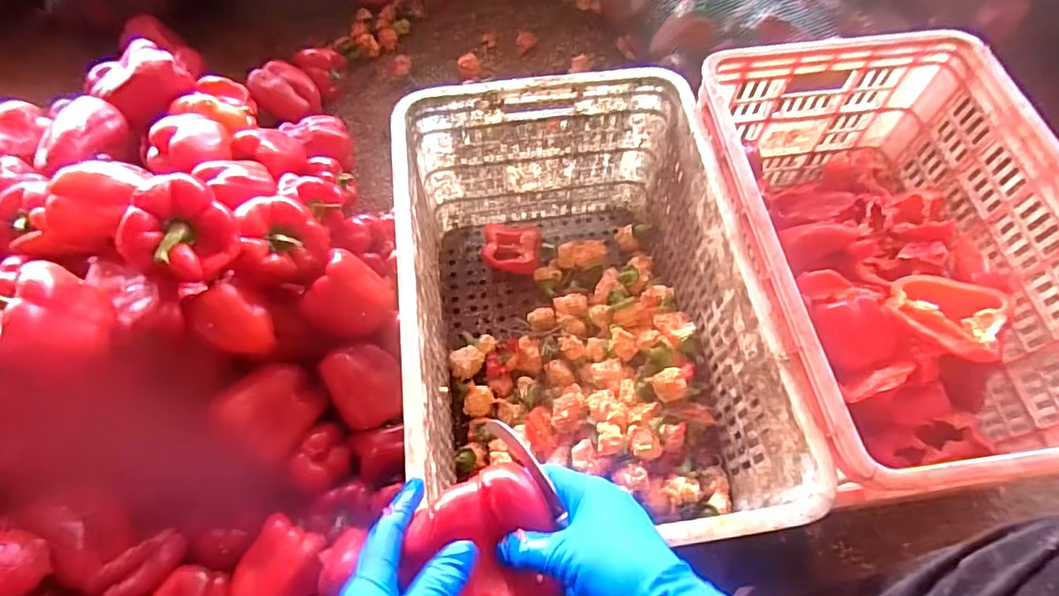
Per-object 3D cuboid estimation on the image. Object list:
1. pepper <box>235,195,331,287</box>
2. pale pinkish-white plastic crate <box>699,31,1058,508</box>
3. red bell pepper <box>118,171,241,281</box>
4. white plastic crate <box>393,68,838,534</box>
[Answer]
[{"bbox_3d":[-0.287,-0.068,0.650,0.087,0.073,0.088,-7,63,-4],"label":"pepper"},{"bbox_3d":[0.401,-0.041,0.672,0.353,0.234,0.518,-8,63,-4],"label":"pale pinkish-white plastic crate"},{"bbox_3d":[-0.356,-0.072,0.571,0.086,0.080,0.094,1,63,0],"label":"red bell pepper"},{"bbox_3d":[0.046,0.028,0.679,0.345,0.272,0.515,-8,63,-4],"label":"white plastic crate"}]

